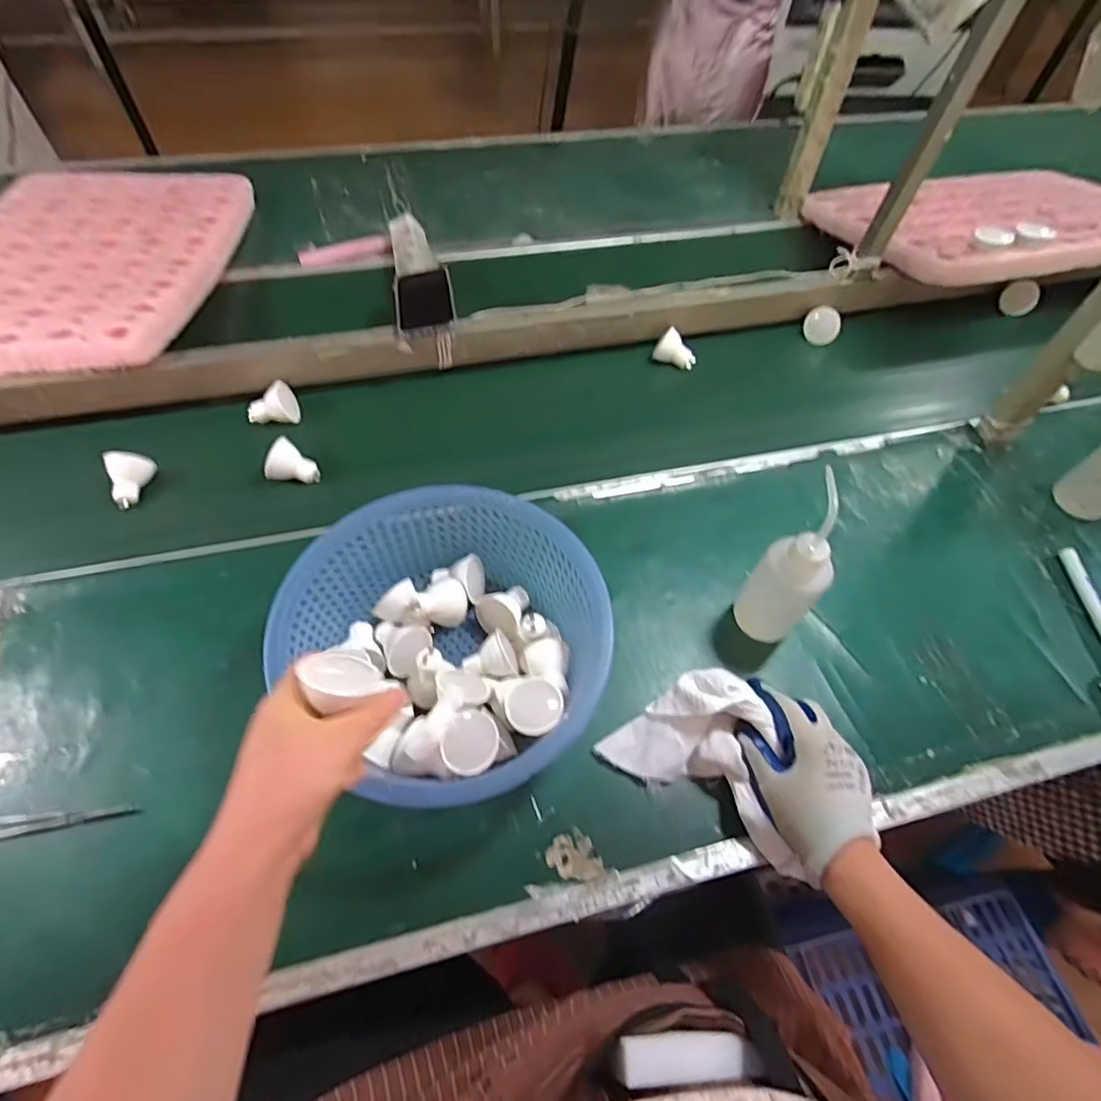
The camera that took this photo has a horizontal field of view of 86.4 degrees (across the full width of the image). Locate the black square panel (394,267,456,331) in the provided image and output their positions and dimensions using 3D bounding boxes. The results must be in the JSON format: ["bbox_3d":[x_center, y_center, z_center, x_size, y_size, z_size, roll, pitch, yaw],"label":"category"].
[{"bbox_3d":[-0.162,-0.323,0.751,0.074,0.009,0.121,-13,55,1],"label":"black square panel"}]

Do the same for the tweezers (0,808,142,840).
[{"bbox_3d":[-0.405,0.218,0.479,0.125,0.004,0.019,-8,57,-8],"label":"tweezers"}]

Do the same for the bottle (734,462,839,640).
[{"bbox_3d":[0.227,0.019,0.544,0.060,0.170,0.079,39,63,21],"label":"bottle"}]

